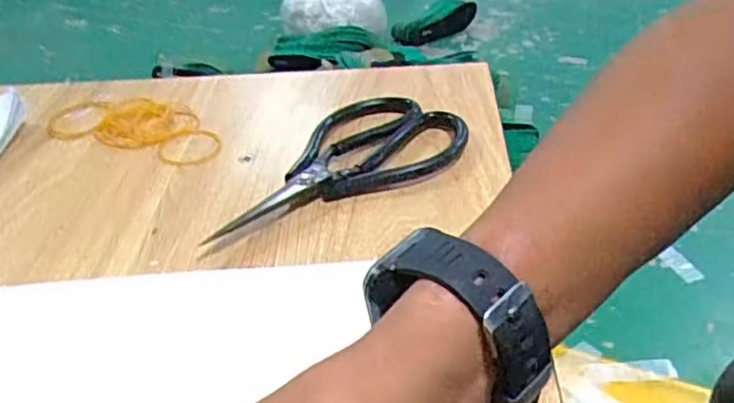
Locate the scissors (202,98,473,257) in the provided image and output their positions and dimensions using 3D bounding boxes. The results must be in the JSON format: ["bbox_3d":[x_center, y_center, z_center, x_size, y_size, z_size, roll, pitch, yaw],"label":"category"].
[{"bbox_3d":[-0.025,-0.027,0.434,0.181,0.012,0.091,-20,39,-19],"label":"scissors"}]

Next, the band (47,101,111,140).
[{"bbox_3d":[-0.219,-0.063,0.513,0.042,0.004,0.055,-4,37,2],"label":"band"}]

